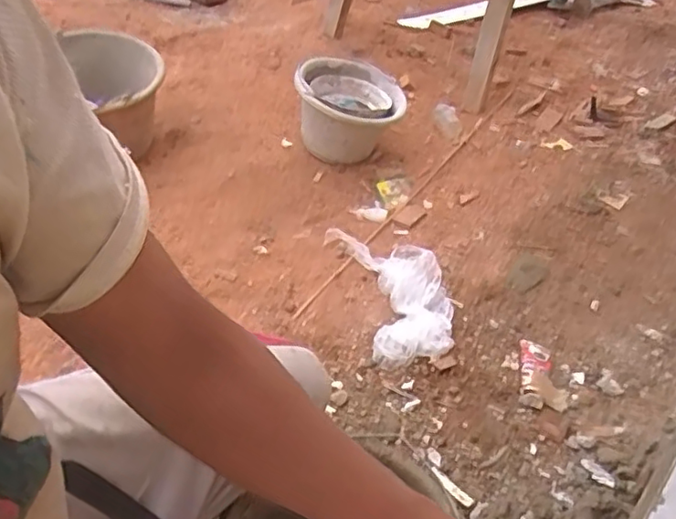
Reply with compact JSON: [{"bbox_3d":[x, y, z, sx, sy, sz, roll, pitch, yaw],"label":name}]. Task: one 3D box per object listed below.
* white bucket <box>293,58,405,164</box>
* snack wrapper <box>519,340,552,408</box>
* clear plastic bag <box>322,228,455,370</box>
[{"bbox_3d":[0.025,-0.329,1.446,0.252,0.199,0.269,3,43,-3],"label":"white bucket"},{"bbox_3d":[0.321,0.184,1.020,0.057,0.015,0.140,18,44,12],"label":"snack wrapper"},{"bbox_3d":[0.102,0.038,1.140,0.171,0.060,0.362,-8,45,-14],"label":"clear plastic bag"}]

